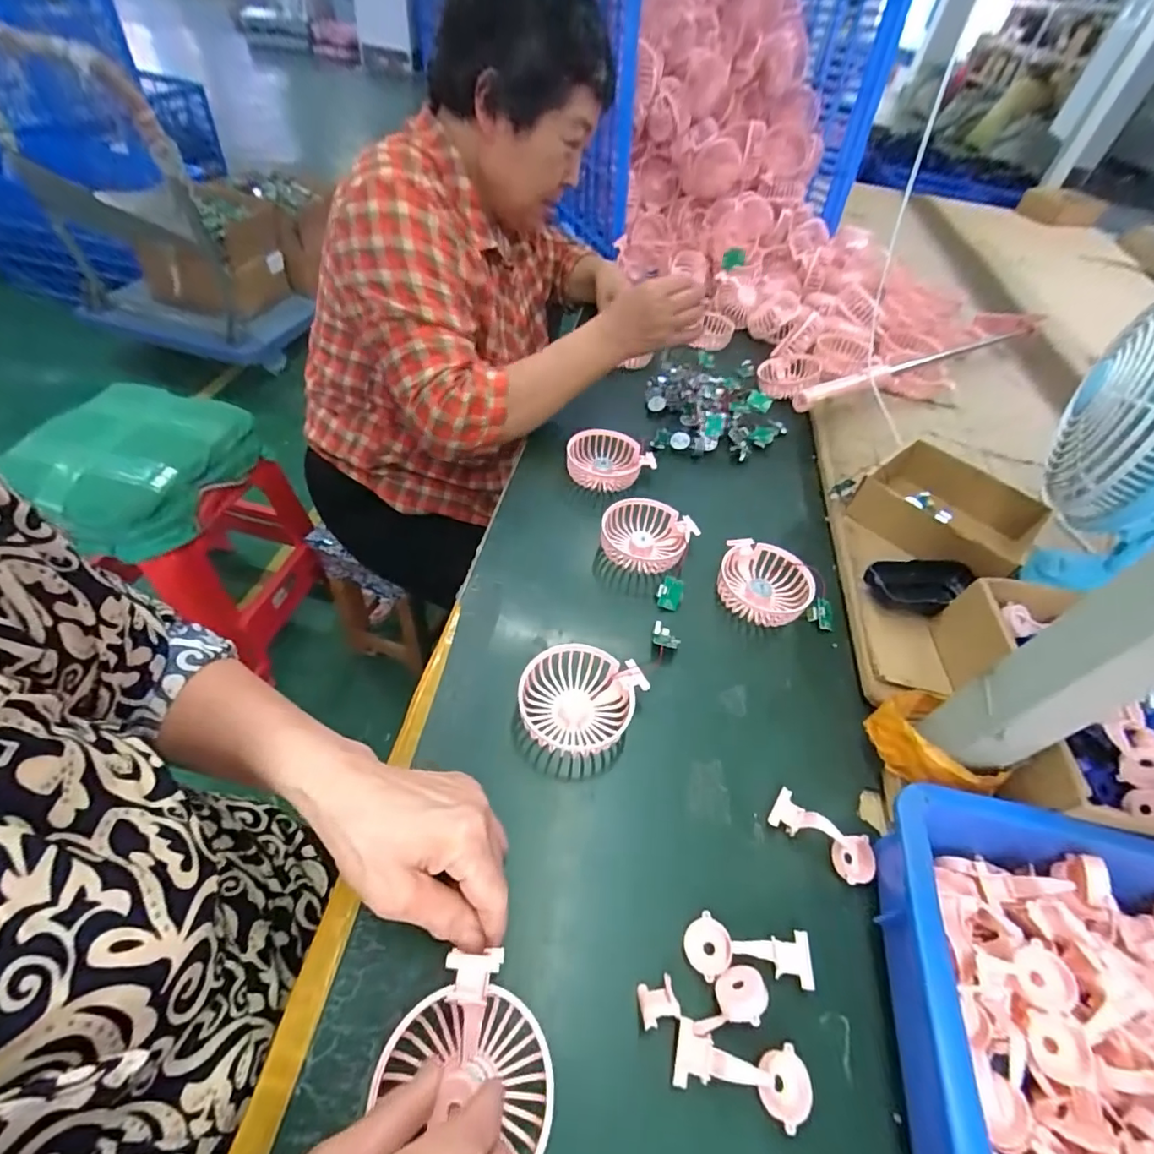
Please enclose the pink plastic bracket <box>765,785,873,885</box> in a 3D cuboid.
[{"bbox_3d":[0.175,0.184,0.382,0.073,0.018,0.030,29,53,19],"label":"pink plastic bracket"}]

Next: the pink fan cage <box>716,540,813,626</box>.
[{"bbox_3d":[0.187,0.007,0.541,0.087,0.033,0.084,19,50,11],"label":"pink fan cage"}]

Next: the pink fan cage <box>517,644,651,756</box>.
[{"bbox_3d":[0.001,0.103,0.437,0.096,0.043,0.085,13,49,5],"label":"pink fan cage"}]

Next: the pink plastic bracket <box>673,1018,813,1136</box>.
[{"bbox_3d":[0.091,0.271,0.294,0.075,0.019,0.033,11,49,4],"label":"pink plastic bracket"}]

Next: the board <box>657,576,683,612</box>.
[{"bbox_3d":[0.092,0.017,0.525,0.025,0.011,0.030,19,89,3],"label":"board"}]

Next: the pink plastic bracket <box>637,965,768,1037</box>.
[{"bbox_3d":[0.073,0.246,0.312,0.072,0.022,0.028,-2,50,-6],"label":"pink plastic bracket"}]

